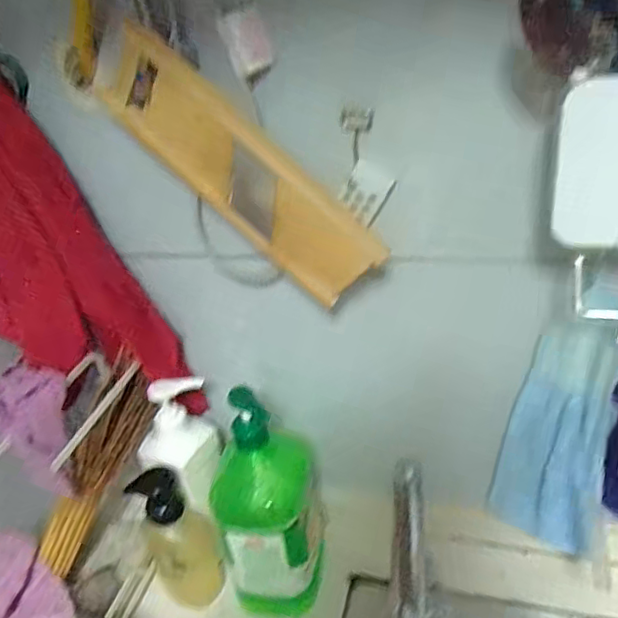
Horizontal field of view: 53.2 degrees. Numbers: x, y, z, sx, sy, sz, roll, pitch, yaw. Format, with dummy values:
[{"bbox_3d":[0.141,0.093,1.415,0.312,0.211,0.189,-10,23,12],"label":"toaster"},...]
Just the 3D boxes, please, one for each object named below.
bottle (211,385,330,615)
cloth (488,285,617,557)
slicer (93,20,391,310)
[{"bbox_3d":[-0.043,0.229,0.705,0.122,0.272,0.103,-8,33,-2],"label":"bottle"},{"bbox_3d":[0.263,0.129,0.655,0.109,0.338,0.025,11,37,25],"label":"cloth"},{"bbox_3d":[-0.065,-0.125,0.577,0.291,0.118,0.034,41,41,-5],"label":"slicer"}]

